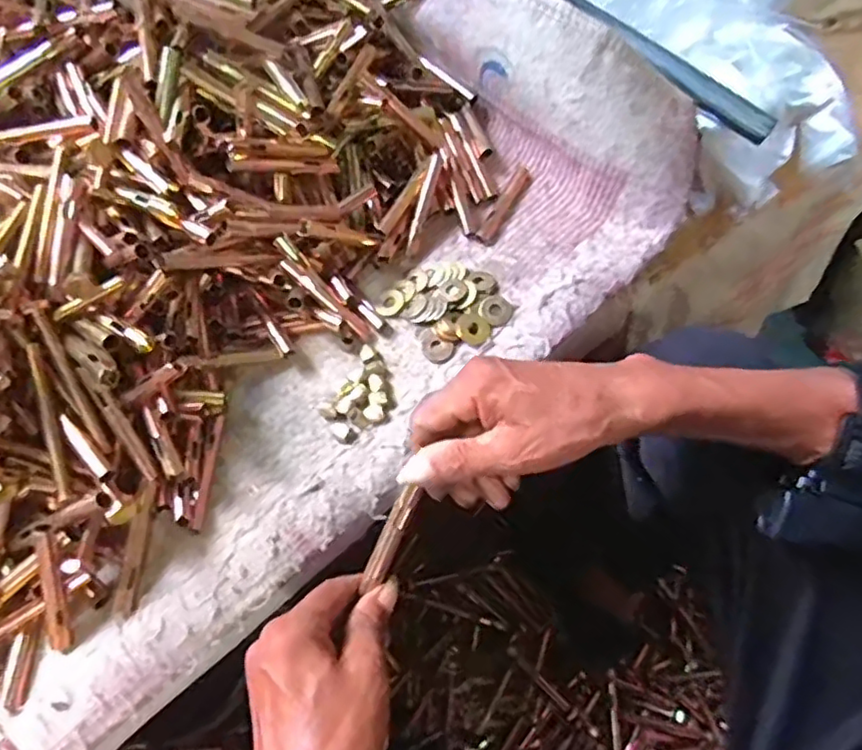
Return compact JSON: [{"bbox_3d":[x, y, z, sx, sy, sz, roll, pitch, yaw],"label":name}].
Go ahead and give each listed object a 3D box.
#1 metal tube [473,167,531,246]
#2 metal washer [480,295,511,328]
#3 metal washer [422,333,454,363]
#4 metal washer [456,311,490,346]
[{"bbox_3d":[0.064,-0.146,0.534,0.016,0.008,0.085,28,67,15],"label":"metal tube"},{"bbox_3d":[0.050,-0.051,0.482,0.024,0.004,0.028,14,64,8],"label":"metal washer"},{"bbox_3d":[0.004,-0.020,0.473,0.025,0.004,0.022,39,70,19],"label":"metal washer"},{"bbox_3d":[0.032,-0.037,0.474,0.026,0.006,0.028,0,63,1],"label":"metal washer"}]

